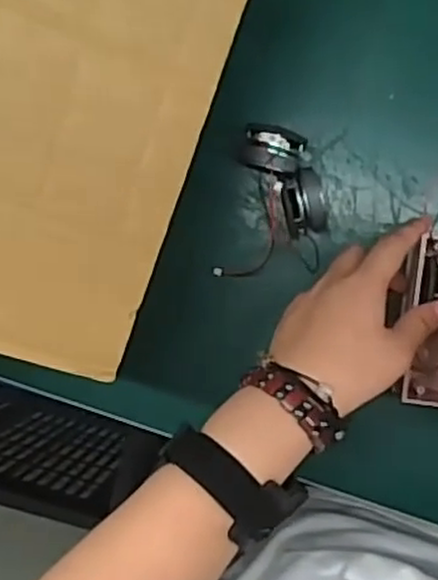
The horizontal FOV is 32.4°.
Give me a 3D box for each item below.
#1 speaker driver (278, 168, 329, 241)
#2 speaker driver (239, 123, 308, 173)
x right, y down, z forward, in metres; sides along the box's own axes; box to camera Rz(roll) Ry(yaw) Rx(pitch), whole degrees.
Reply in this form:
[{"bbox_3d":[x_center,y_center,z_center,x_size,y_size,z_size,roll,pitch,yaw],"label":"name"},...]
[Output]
[{"bbox_3d":[0.053,-0.055,0.473,0.030,0.038,0.039,-11,91,8],"label":"speaker driver"},{"bbox_3d":[0.035,-0.087,0.473,0.036,0.039,0.026,14,94,7],"label":"speaker driver"}]

